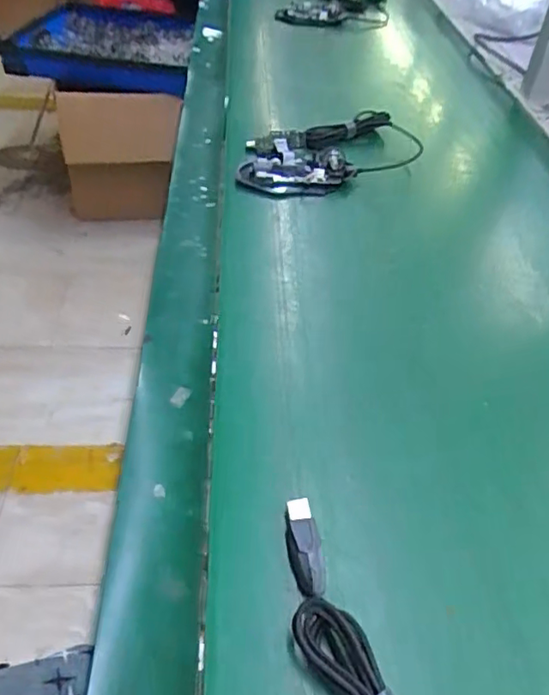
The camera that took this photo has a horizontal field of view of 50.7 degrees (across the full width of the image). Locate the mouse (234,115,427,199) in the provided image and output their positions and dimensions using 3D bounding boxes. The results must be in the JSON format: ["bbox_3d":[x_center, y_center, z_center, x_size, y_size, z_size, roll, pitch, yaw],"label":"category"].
[{"bbox_3d":[0.064,-0.207,0.621,0.209,0.037,0.107,-11,46,-14],"label":"mouse"}]

